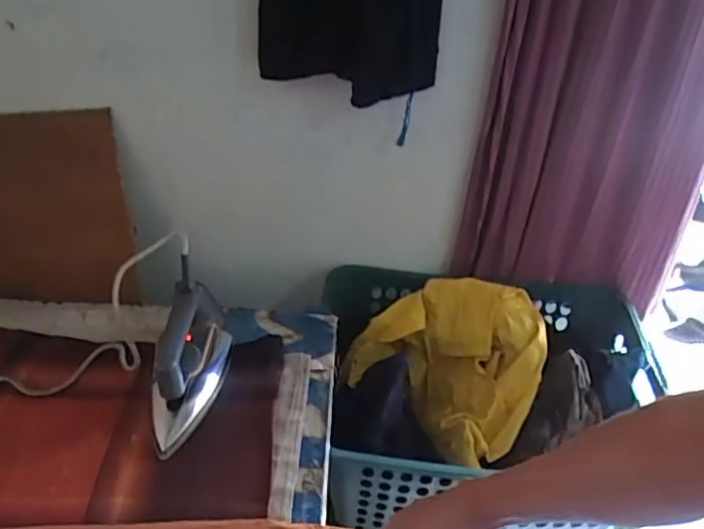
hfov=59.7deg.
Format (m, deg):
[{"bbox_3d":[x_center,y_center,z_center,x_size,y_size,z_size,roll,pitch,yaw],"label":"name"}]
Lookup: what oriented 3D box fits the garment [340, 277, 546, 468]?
[{"bbox_3d":[0.165,0.177,1.089,0.321,0.256,0.210,23,42,26],"label":"garment"}]

